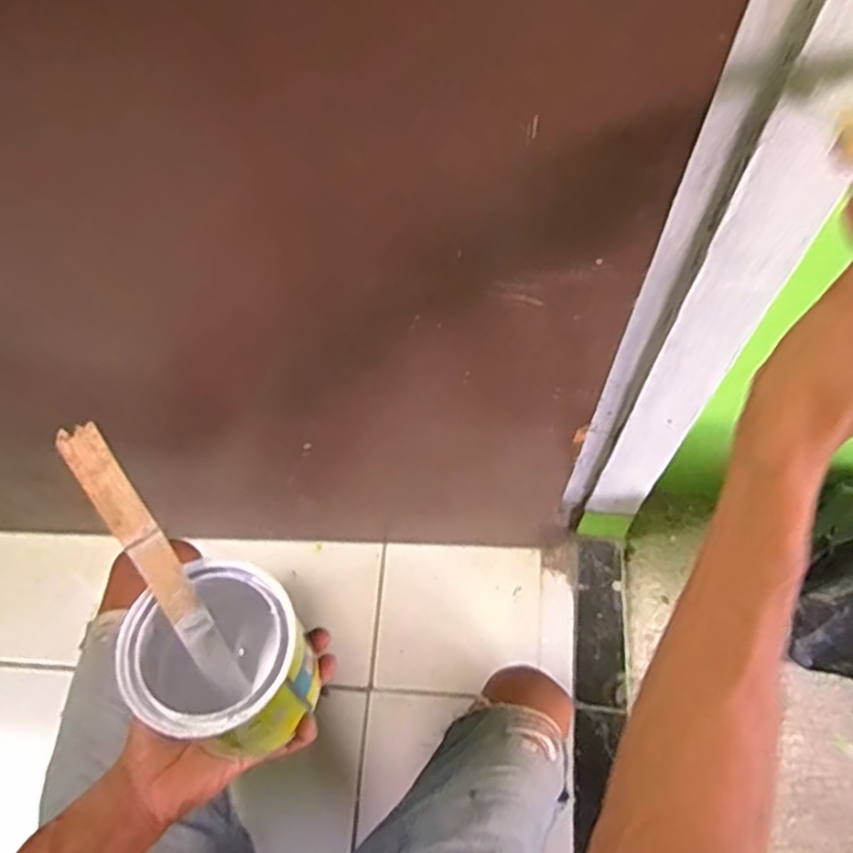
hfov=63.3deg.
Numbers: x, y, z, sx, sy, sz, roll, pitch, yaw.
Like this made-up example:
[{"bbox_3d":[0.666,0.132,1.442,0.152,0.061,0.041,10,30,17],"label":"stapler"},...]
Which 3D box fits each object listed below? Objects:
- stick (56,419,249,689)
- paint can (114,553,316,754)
[{"bbox_3d":[-0.163,0.091,0.428,0.021,0.207,0.009,-30,26,-19],"label":"stick"},{"bbox_3d":[-0.130,0.155,0.465,0.104,0.113,0.105,-1,66,1],"label":"paint can"}]

